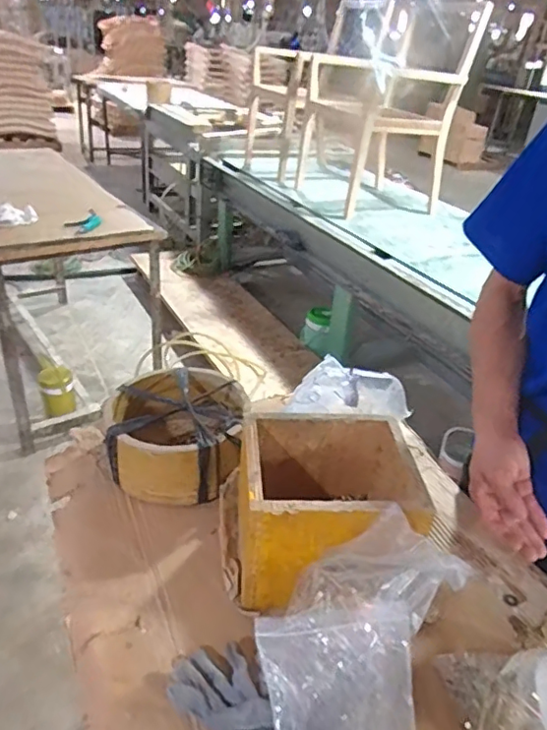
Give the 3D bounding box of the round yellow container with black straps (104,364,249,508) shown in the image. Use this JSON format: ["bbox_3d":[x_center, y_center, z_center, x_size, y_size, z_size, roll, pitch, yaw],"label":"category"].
[{"bbox_3d":[-0.153,0.107,0.879,0.201,0.115,0.216,4,31,-3],"label":"round yellow container with black straps"}]

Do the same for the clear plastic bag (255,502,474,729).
[{"bbox_3d":[0.083,0.283,0.561,0.177,0.133,0.259,16,32,16],"label":"clear plastic bag"}]

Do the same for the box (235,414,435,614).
[{"bbox_3d":[0.060,0.182,0.711,0.217,0.158,0.186,2,31,-6],"label":"box"}]

